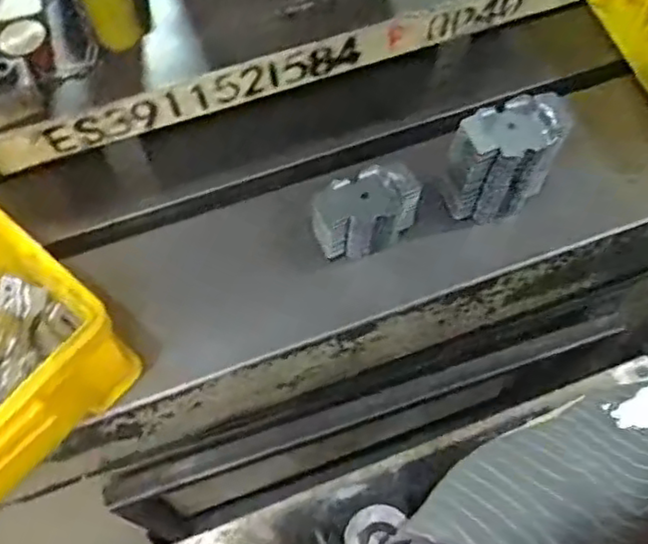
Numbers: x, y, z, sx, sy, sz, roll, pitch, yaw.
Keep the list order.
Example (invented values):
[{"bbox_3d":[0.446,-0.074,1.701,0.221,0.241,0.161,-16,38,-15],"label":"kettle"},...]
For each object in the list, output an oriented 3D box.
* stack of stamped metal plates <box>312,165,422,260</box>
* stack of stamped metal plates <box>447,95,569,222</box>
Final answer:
[{"bbox_3d":[0.037,-0.052,0.641,0.087,0.078,0.053,-25,65,-11],"label":"stack of stamped metal plates"},{"bbox_3d":[0.156,-0.095,0.627,0.106,0.113,0.056,-25,65,-11],"label":"stack of stamped metal plates"}]

